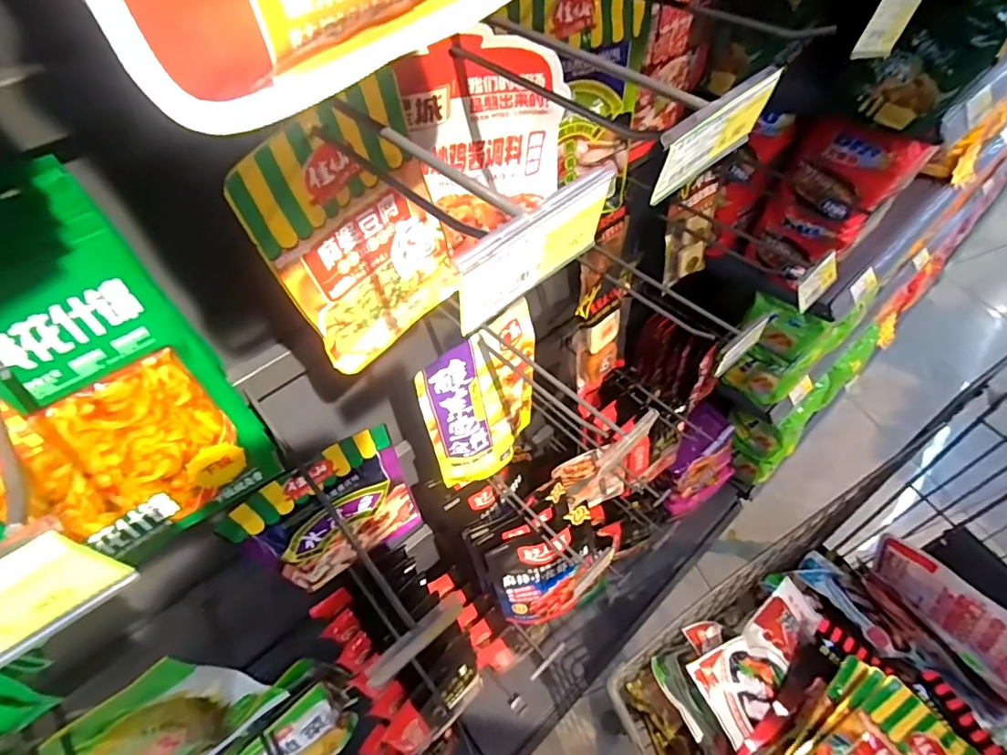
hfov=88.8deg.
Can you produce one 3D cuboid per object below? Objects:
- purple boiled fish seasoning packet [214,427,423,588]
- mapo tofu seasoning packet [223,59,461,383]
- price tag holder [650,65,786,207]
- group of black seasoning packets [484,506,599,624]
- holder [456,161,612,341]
[{"bbox_3d":[-0.192,0.164,0.602,0.178,0.226,0.022,-34,57,-21],"label":"purple boiled fish seasoning packet"},{"bbox_3d":[-0.109,-0.106,0.405,0.017,0.198,0.150,29,59,25],"label":"mapo tofu seasoning packet"},{"bbox_3d":[0.109,-0.126,0.269,0.080,0.045,0.006,-35,64,-16],"label":"price tag holder"},{"bbox_3d":[0.078,0.333,0.854,0.179,0.251,0.096,-20,53,-11],"label":"group of black seasoning packets"},{"bbox_3d":[0.014,-0.053,0.215,0.079,0.045,0.009,-33,56,-20],"label":"holder"}]

